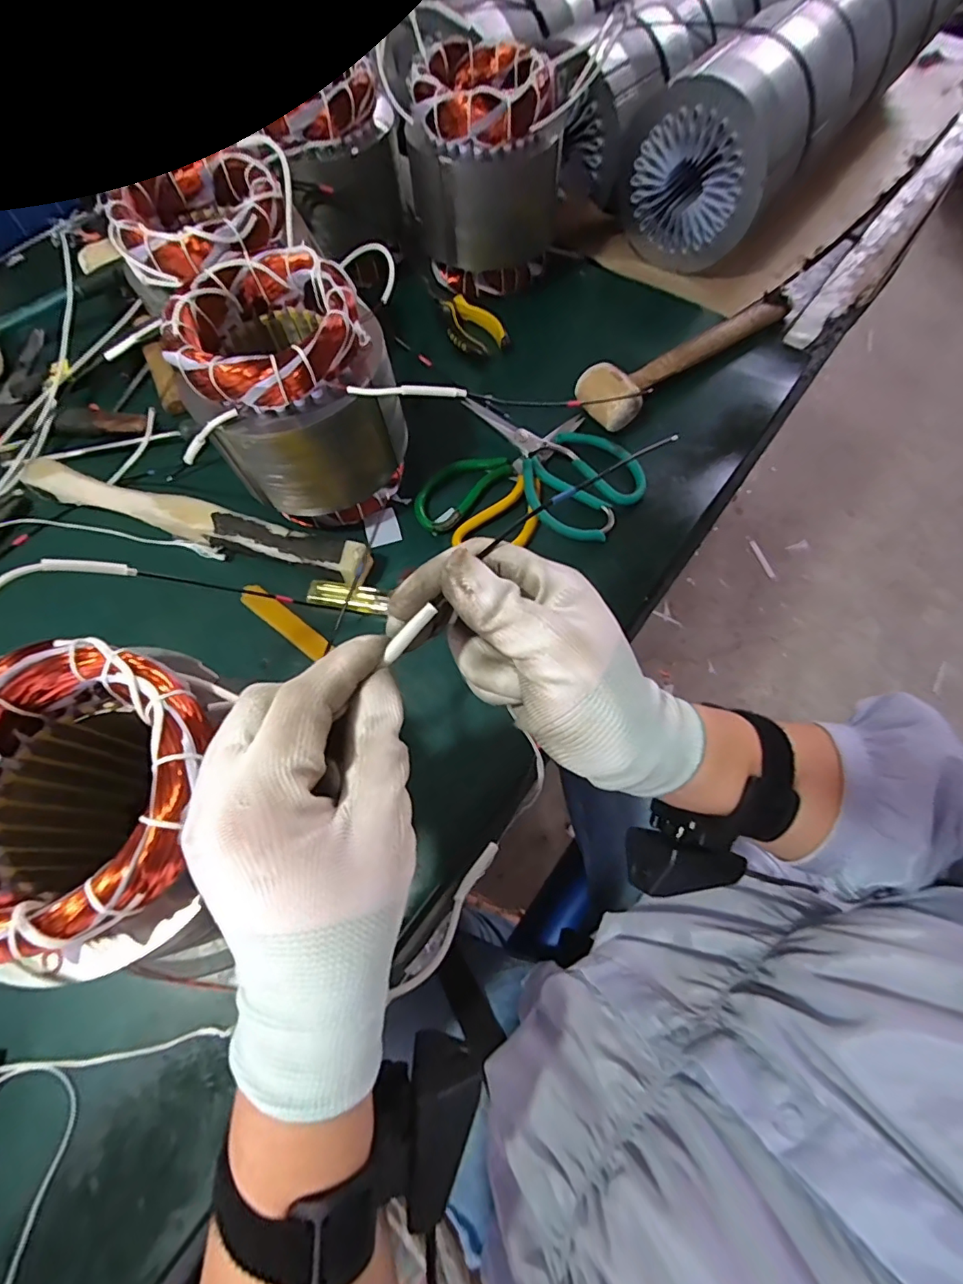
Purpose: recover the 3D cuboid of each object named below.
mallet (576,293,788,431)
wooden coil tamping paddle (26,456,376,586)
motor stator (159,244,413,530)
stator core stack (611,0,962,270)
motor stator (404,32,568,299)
[{"bbox_3d":[0.211,-0.297,0.511,0.278,0.038,0.062,-36,73,-14],"label":"mallet"},{"bbox_3d":[-0.254,-0.105,0.443,0.320,0.031,0.034,15,68,5],"label":"wooden coil tamping paddle"},{"bbox_3d":[-0.143,-0.194,0.406,0.145,0.148,0.133,-17,69,-7],"label":"motor stator"},{"bbox_3d":[0.405,-0.695,0.622,0.159,0.151,0.591,38,72,14],"label":"stator core stack"},{"bbox_3d":[0.006,-0.490,0.533,0.146,0.162,0.146,7,68,2],"label":"motor stator"}]

